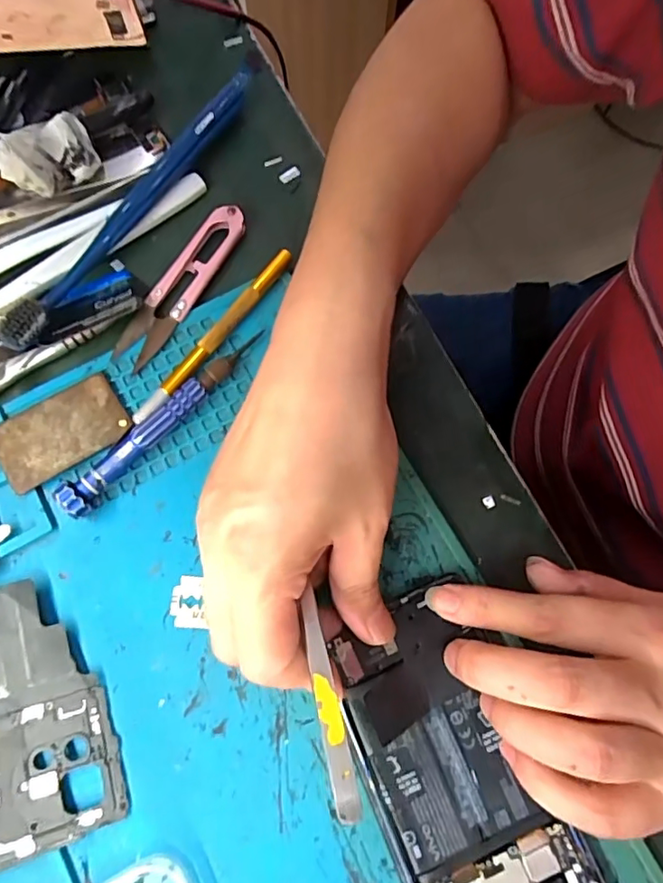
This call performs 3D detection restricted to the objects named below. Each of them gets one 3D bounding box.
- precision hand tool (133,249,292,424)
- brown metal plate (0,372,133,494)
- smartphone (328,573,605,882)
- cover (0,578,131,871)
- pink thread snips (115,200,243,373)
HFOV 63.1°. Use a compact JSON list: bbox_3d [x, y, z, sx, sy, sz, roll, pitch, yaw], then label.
[{"bbox_3d":[-0.058,-0.053,0.270,0.008,0.012,0.113,38,78,8],"label":"precision hand tool"},{"bbox_3d":[-0.131,-0.006,0.260,0.060,0.005,0.038,-29,78,-8],"label":"brown metal plate"},{"bbox_3d":[0.054,0.146,0.221,0.070,0.015,0.160,-25,80,-8],"label":"smartphone"},{"bbox_3d":[-0.129,0.114,0.227,0.064,0.005,0.104,-14,80,-13],"label":"cover"},{"bbox_3d":[-0.077,-0.082,0.279,0.022,0.008,0.097,33,77,7],"label":"pink thread snips"}]

